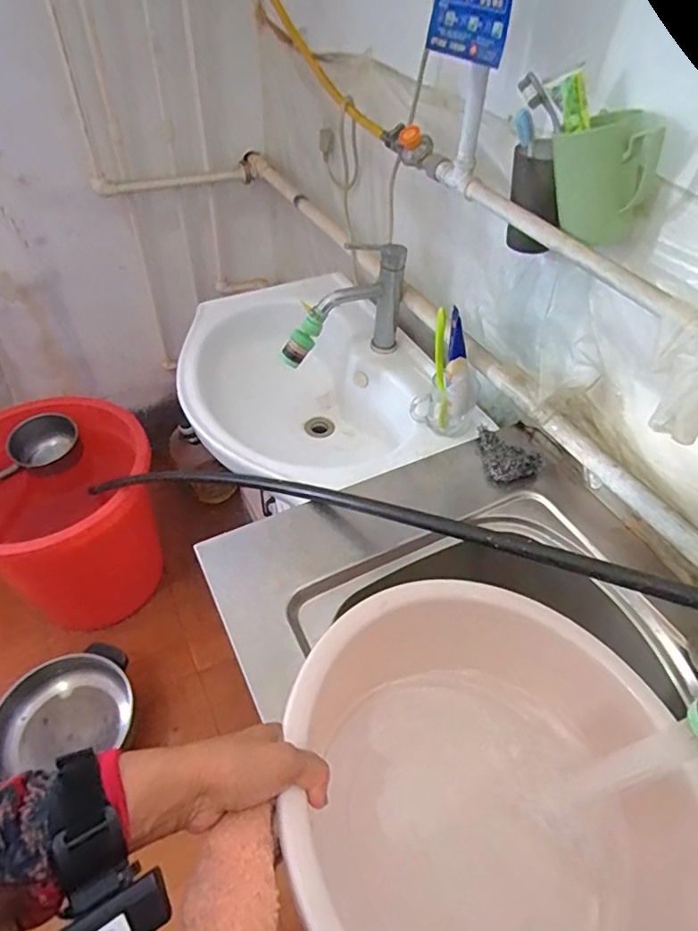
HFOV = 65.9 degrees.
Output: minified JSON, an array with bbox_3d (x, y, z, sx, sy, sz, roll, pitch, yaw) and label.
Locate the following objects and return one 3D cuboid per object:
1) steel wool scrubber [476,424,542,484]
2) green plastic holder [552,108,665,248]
[{"bbox_3d":[0.241,-0.021,0.801,0.079,0.033,0.101,0,48,-1],"label":"steel wool scrubber"},{"bbox_3d":[0.278,-0.311,0.581,0.059,0.117,0.103,-32,56,-26],"label":"green plastic holder"}]

